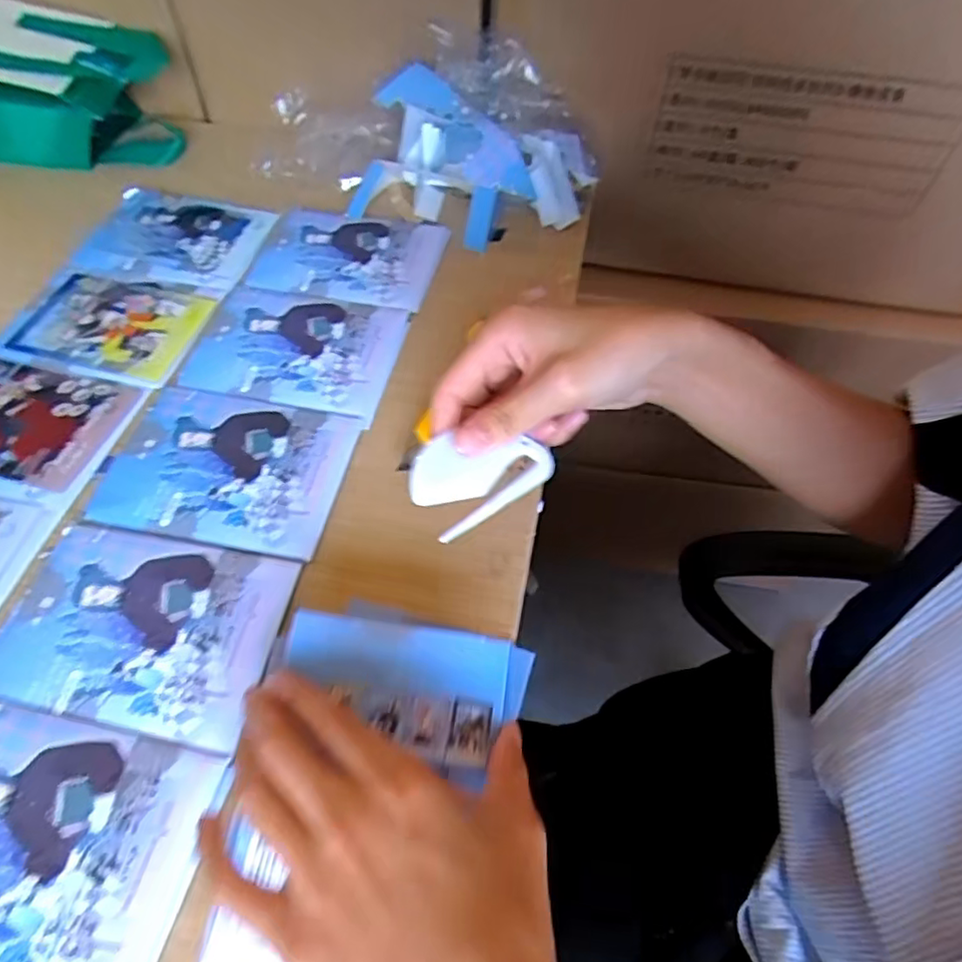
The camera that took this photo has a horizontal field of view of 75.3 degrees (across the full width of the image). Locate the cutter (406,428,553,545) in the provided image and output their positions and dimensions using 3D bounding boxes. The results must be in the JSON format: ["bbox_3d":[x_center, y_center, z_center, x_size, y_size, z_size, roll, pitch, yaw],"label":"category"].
[{"bbox_3d":[-0.001,-0.005,0.307,0.071,0.006,0.046,-30,78,-24],"label":"cutter"}]

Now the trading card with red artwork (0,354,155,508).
[{"bbox_3d":[-0.312,-0.038,0.423,0.136,0.005,0.106,11,57,6],"label":"trading card with red artwork"}]

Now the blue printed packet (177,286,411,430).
[{"bbox_3d":[-0.135,-0.100,0.461,0.140,0.004,0.108,11,57,5],"label":"blue printed packet"}]

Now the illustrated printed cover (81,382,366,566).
[{"bbox_3d":[-0.164,-0.012,0.400,0.146,0.004,0.109,10,57,5],"label":"illustrated printed cover"}]

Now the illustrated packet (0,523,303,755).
[{"bbox_3d":[-0.186,0.077,0.341,0.146,0.004,0.104,10,57,5],"label":"illustrated packet"}]

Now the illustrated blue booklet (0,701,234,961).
[{"bbox_3d":[-0.203,0.166,0.281,0.144,0.004,0.109,11,57,5],"label":"illustrated blue booklet"}]

